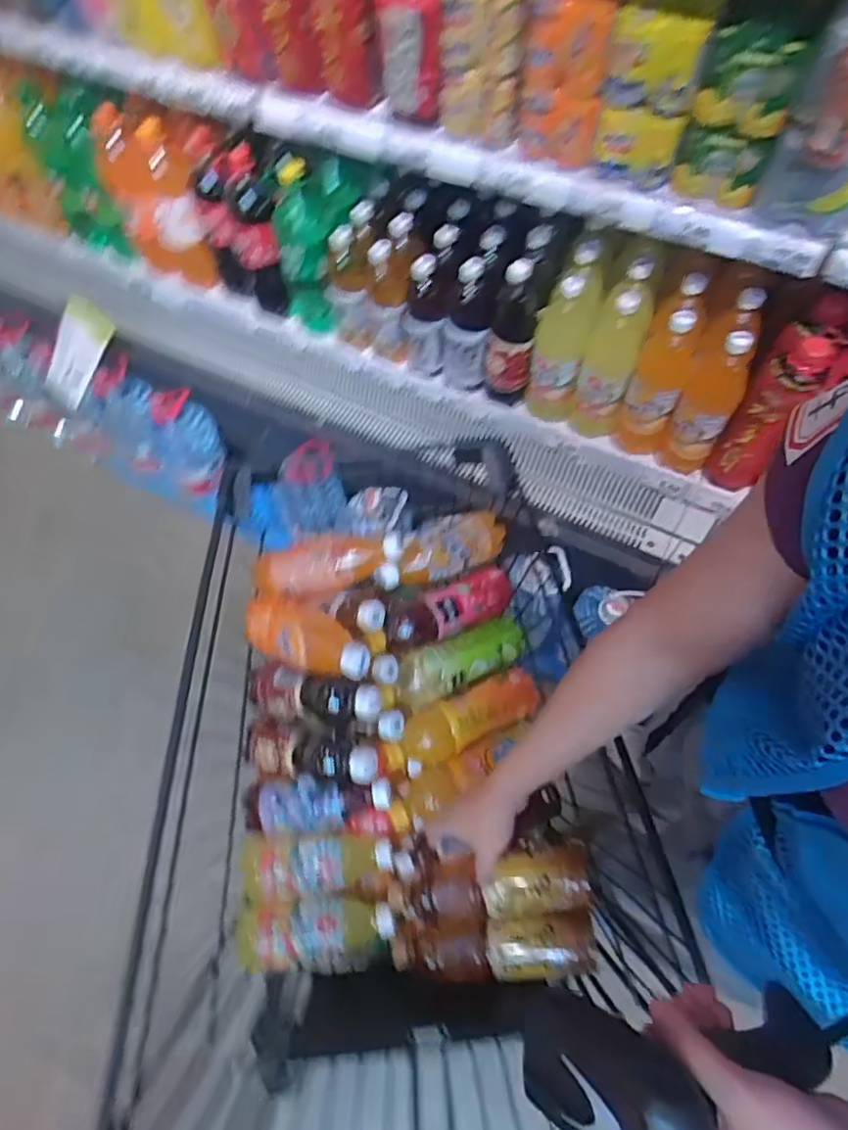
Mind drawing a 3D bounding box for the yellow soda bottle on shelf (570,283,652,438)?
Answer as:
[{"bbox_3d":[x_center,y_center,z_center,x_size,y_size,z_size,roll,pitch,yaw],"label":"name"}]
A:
[{"bbox_3d":[0.318,-0.344,1.085,0.086,0.295,0.113,18,64,12],"label":"yellow soda bottle on shelf"}]

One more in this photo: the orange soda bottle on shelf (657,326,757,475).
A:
[{"bbox_3d":[0.475,-0.268,1.066,0.092,0.290,0.088,27,66,16],"label":"orange soda bottle on shelf"}]

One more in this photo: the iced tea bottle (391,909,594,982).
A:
[{"bbox_3d":[0.065,0.406,0.666,0.224,0.058,0.058,-12,61,14],"label":"iced tea bottle"}]

